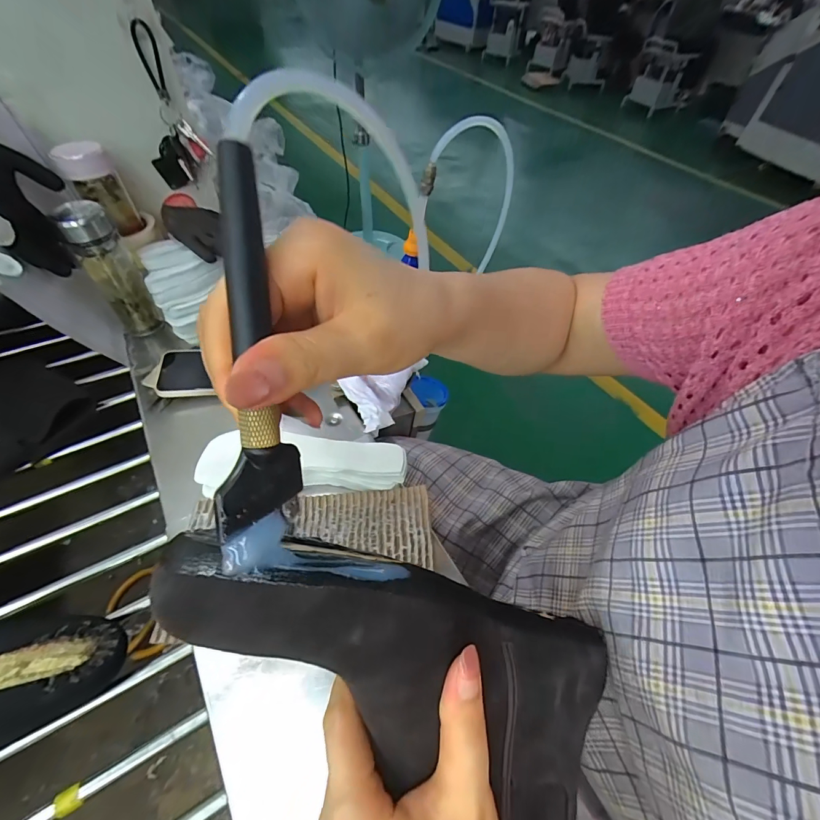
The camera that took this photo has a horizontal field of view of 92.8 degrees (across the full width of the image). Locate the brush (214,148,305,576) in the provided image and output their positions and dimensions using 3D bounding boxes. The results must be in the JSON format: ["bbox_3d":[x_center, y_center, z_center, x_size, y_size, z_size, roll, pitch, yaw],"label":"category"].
[{"bbox_3d":[-0.054,-0.014,0.137,0.025,0.139,0.017,1,9,-2],"label":"brush"}]

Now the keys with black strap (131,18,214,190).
[{"bbox_3d":[-0.357,-0.435,0.577,0.082,0.193,0.017,-17,53,-20],"label":"keys with black strap"}]

